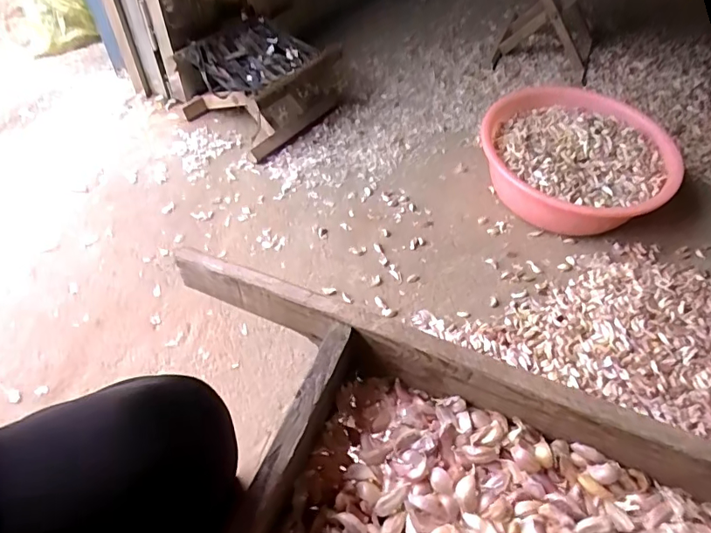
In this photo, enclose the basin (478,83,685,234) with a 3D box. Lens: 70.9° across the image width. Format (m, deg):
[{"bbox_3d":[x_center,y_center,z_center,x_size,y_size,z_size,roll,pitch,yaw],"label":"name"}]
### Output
[{"bbox_3d":[0.451,-0.217,1.017,0.345,0.125,0.351,1,53,-2],"label":"basin"}]

